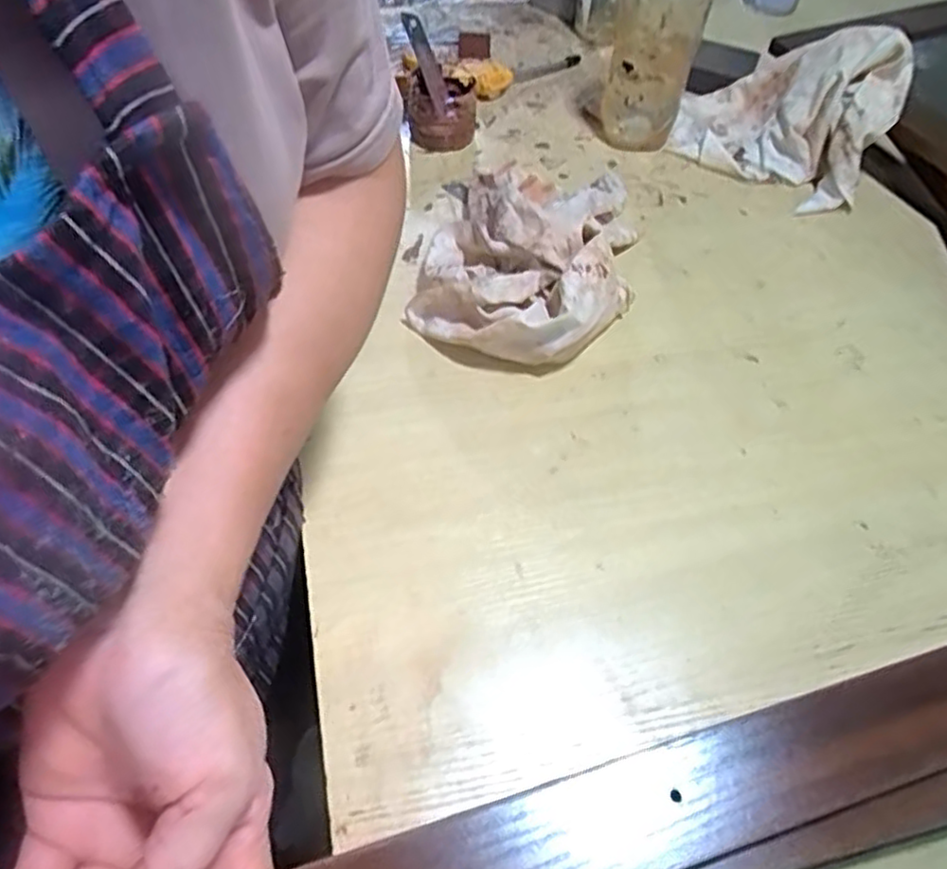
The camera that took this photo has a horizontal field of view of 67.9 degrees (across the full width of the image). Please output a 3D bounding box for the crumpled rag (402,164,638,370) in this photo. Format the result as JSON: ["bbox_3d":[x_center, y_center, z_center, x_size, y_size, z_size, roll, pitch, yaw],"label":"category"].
[{"bbox_3d":[0.043,-0.148,0.531,0.148,0.064,0.227,9,53,5],"label":"crumpled rag"}]

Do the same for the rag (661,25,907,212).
[{"bbox_3d":[0.269,-0.290,0.609,0.173,0.100,0.140,27,56,17],"label":"rag"}]

